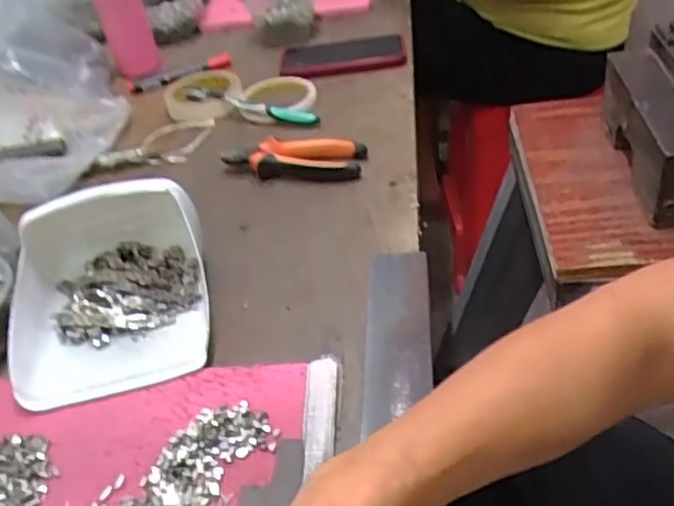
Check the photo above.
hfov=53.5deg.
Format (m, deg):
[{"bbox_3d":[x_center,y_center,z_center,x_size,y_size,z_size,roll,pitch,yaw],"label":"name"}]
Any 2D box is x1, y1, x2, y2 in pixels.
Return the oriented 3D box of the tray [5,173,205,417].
[{"bbox_3d":[-0.187,0.019,0.539,0.152,0.081,0.177,-14,40,-4],"label":"tray"}]

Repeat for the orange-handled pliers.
[{"bbox_3d":[-0.045,-0.105,0.706,0.146,0.028,0.057,-1,40,12],"label":"orange-handled pliers"}]

